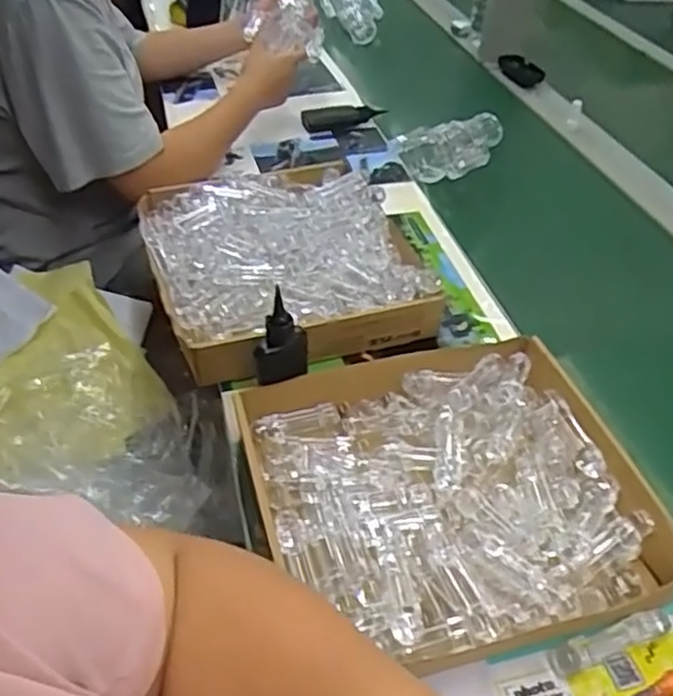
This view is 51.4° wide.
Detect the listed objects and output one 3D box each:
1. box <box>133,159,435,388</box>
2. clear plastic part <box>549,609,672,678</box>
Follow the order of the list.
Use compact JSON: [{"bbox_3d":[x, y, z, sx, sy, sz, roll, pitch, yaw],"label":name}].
[{"bbox_3d":[-0.062,-0.103,0.808,0.284,0.072,0.327,-14,45,-17],"label":"box"},{"bbox_3d":[0.202,0.215,0.514,0.093,0.017,0.018,-21,46,-4],"label":"clear plastic part"}]

